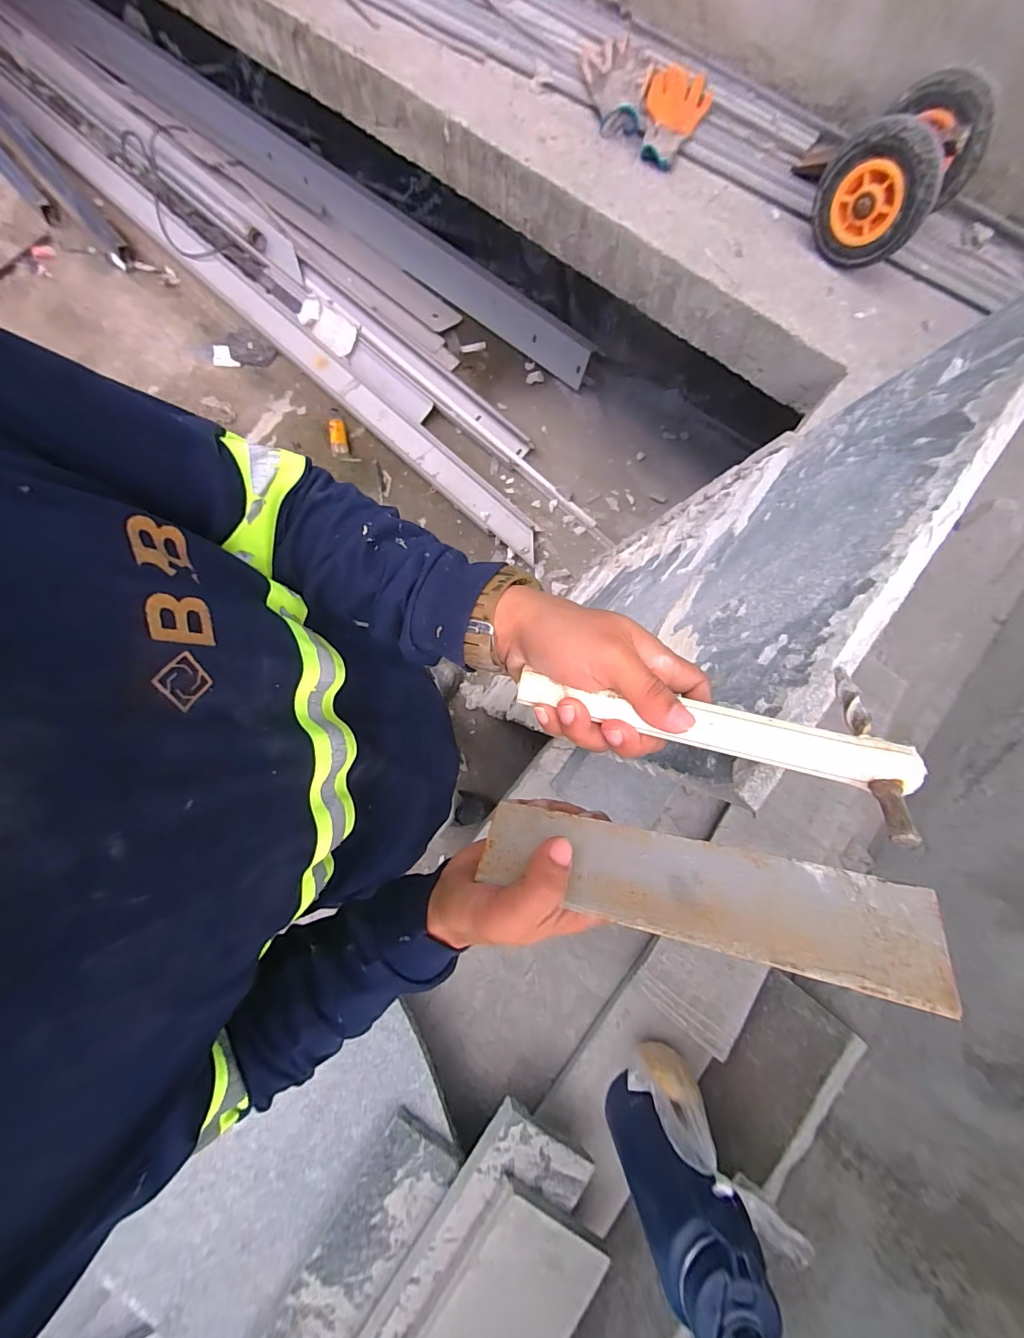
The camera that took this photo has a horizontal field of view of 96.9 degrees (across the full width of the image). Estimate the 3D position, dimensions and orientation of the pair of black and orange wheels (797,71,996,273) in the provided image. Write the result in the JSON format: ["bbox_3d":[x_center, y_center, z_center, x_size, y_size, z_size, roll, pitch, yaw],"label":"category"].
[{"bbox_3d":[0.662,-0.902,0.809,0.262,0.194,0.246,36,80,6],"label":"pair of black and orange wheels"}]

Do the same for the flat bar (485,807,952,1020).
[{"bbox_3d":[0.086,0.111,0.234,0.212,0.004,0.050,5,52,21],"label":"flat bar"}]

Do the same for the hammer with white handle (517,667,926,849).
[{"bbox_3d":[0.108,0.028,0.263,0.204,0.059,0.087,11,78,10],"label":"hammer with white handle"}]

